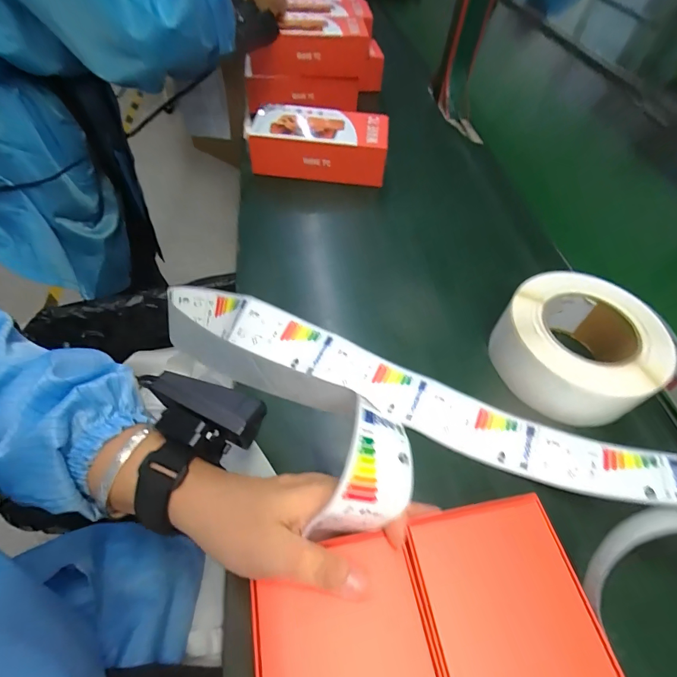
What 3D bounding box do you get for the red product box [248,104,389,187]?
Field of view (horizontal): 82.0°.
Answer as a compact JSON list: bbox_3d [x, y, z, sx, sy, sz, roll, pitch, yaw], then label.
[{"bbox_3d":[-0.025,-0.273,0.548,0.182,0.061,0.095,7,54,1],"label":"red product box"}]

